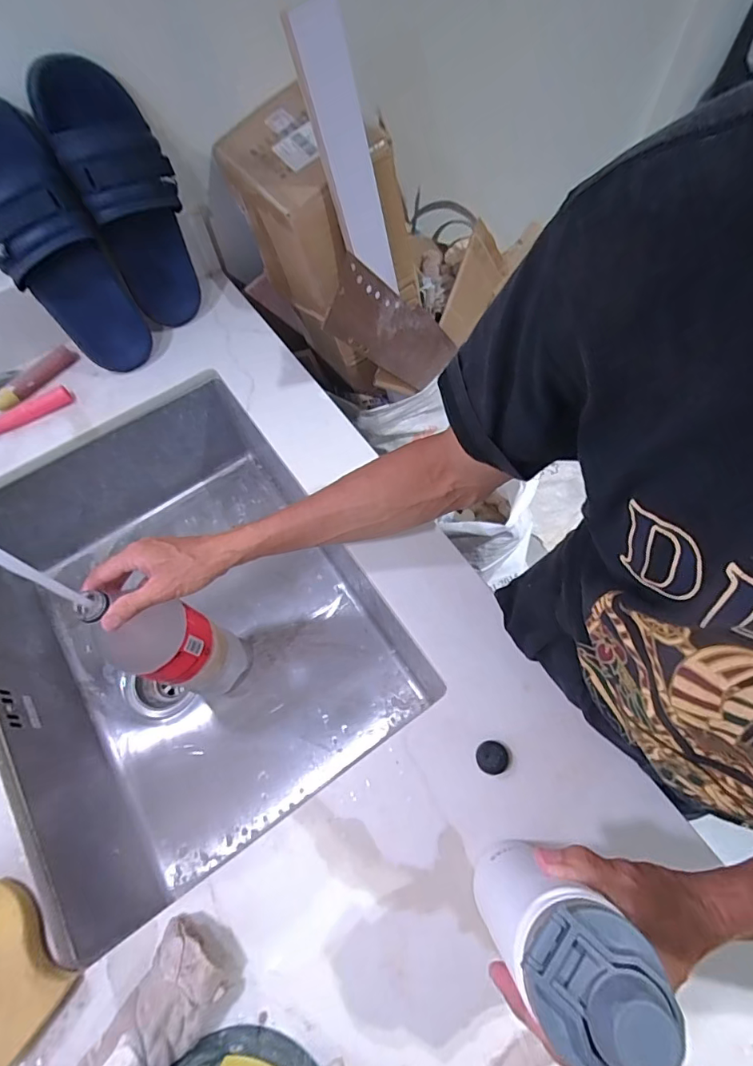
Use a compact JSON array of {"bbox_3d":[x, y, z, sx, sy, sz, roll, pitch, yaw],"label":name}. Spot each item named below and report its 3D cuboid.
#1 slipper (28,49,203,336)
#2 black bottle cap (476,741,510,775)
[{"bbox_3d":[-0.306,-0.412,0.632,0.111,0.273,0.094,-22,66,-7],"label":"slipper"},{"bbox_3d":[0.110,0.214,0.463,0.028,0.015,0.028,-1,65,2],"label":"black bottle cap"}]

